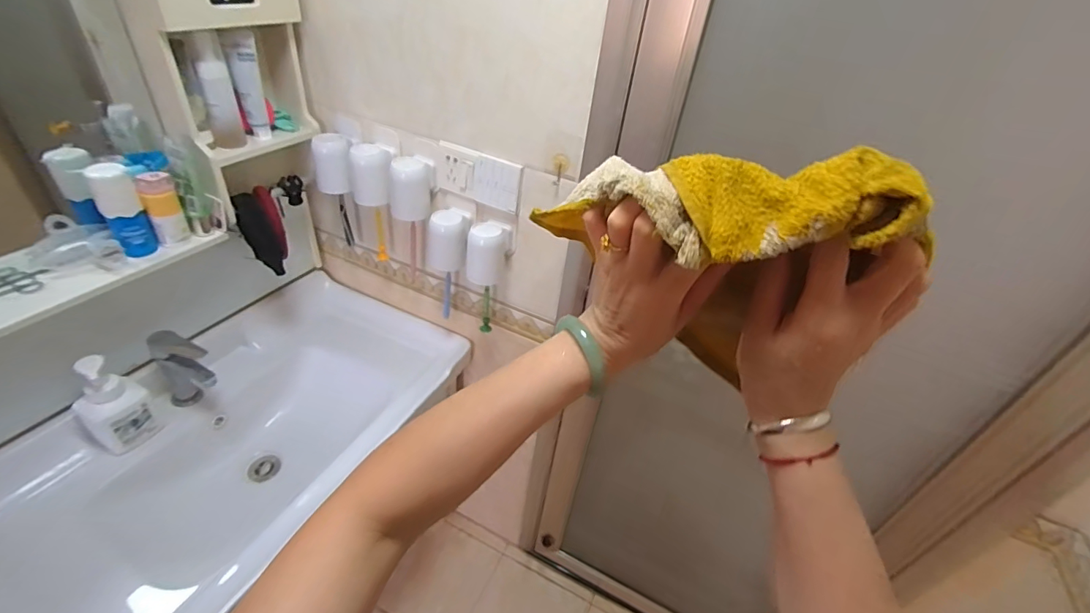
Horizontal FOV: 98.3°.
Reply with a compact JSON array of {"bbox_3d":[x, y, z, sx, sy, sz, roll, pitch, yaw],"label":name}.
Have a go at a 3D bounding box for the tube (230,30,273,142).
[{"bbox_3d":[-0.516,-0.385,0.829,0.044,0.164,0.038,-15,43,-26],"label":"tube"}]

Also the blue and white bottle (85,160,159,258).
[{"bbox_3d":[-0.657,-0.151,0.733,0.059,0.137,0.055,34,45,31],"label":"blue and white bottle"}]

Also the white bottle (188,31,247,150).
[{"bbox_3d":[-0.542,-0.351,0.779,0.047,0.174,0.041,-8,40,-18],"label":"white bottle"}]

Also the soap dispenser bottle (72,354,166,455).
[{"bbox_3d":[-0.724,0.161,0.780,0.062,0.173,0.098,29,43,27],"label":"soap dispenser bottle"}]

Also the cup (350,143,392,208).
[{"bbox_3d":[-0.337,-0.250,0.913,0.077,0.108,0.082,-8,40,-18],"label":"cup"}]

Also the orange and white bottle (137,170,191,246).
[{"bbox_3d":[-0.622,-0.161,0.771,0.051,0.111,0.049,-23,47,-33],"label":"orange and white bottle"}]

